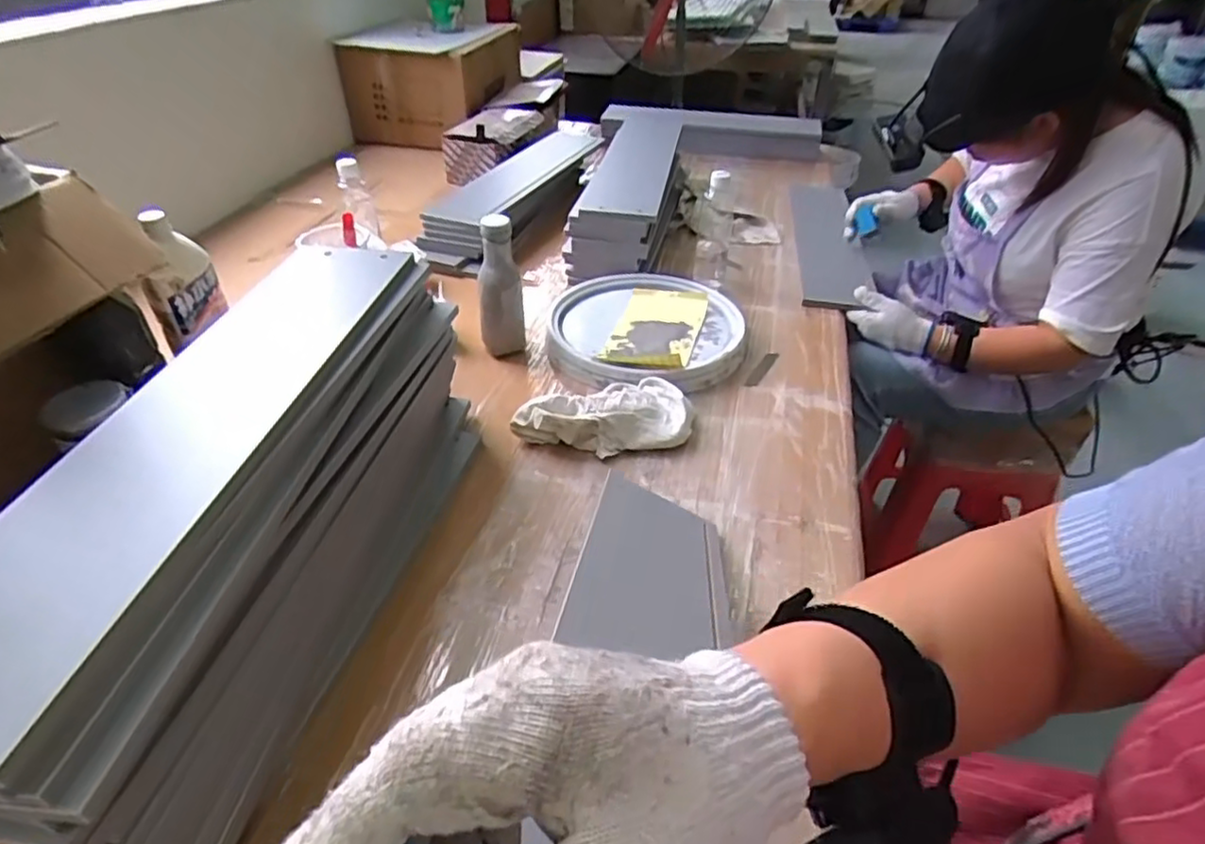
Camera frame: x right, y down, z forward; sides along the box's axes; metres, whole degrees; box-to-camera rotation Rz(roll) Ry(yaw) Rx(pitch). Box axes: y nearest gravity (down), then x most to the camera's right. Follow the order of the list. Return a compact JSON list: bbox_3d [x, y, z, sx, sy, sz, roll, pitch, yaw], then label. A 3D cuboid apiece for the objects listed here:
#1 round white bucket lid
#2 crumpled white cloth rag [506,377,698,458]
[{"bbox_3d":[0.070,-0.146,1.039,0.290,0.043,0.311,1,38,-1],"label":"round white bucket lid"},{"bbox_3d":[0.002,-0.011,0.857,0.230,0.047,0.128,-9,40,-13],"label":"crumpled white cloth rag"}]

